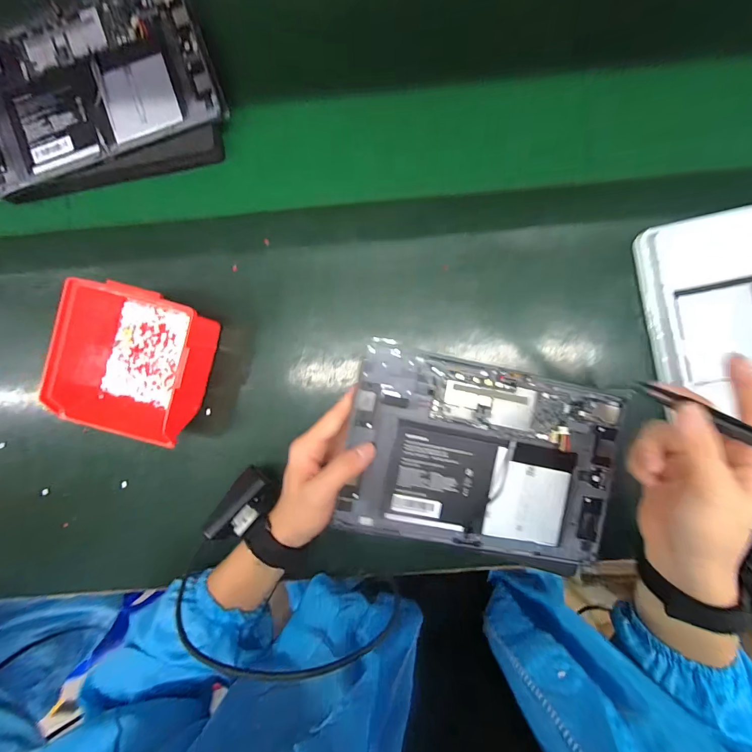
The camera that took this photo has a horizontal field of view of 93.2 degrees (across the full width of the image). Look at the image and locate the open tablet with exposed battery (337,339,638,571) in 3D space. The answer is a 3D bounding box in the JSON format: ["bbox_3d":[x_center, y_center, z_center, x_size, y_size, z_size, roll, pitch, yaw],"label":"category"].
[{"bbox_3d":[0.101,0.078,0.329,0.252,0.007,0.170,11,89,-6],"label":"open tablet with exposed battery"}]

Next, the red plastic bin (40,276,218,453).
[{"bbox_3d":[-0.233,-0.014,0.350,0.127,0.069,0.132,15,89,0],"label":"red plastic bin"}]

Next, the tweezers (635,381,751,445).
[{"bbox_3d":[0.249,0.033,0.258,0.107,0.014,0.010,32,91,26],"label":"tweezers"}]

